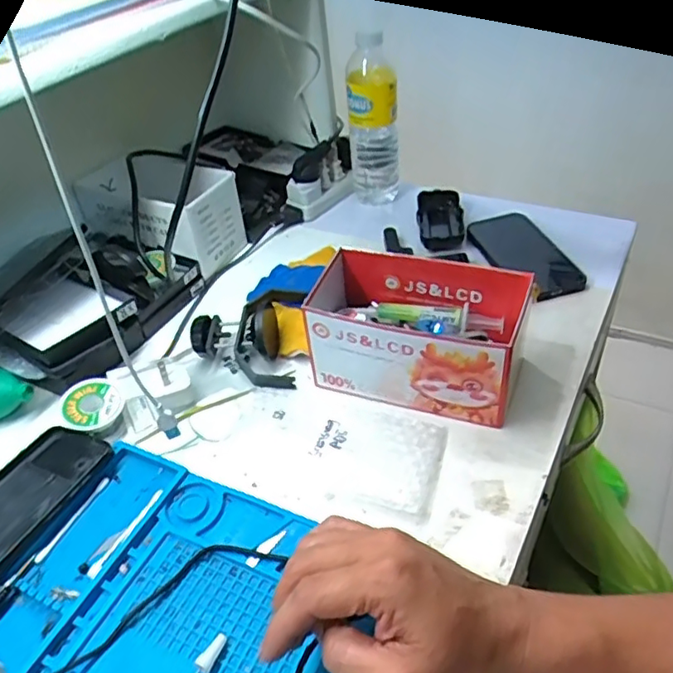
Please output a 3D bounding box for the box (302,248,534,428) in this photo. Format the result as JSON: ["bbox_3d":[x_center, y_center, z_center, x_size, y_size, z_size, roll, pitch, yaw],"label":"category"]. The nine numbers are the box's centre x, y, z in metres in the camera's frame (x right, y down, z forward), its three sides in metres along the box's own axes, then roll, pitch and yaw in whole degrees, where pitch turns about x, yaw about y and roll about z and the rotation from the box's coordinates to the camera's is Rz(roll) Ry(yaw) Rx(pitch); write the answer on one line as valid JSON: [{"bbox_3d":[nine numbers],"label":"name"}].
[{"bbox_3d":[0.067,-0.005,0.516,0.178,0.093,0.101,14,45,22],"label":"box"}]

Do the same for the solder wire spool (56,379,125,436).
[{"bbox_3d":[-0.212,0.063,0.514,0.051,0.022,0.051,-26,44,-21],"label":"solder wire spool"}]

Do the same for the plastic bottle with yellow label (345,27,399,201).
[{"bbox_3d":[0.046,-0.272,0.740,0.061,0.180,0.061,-2,41,6],"label":"plastic bottle with yellow label"}]

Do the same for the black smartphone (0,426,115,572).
[{"bbox_3d":[-0.258,0.135,0.454,0.088,0.009,0.168,13,42,29],"label":"black smartphone"}]

